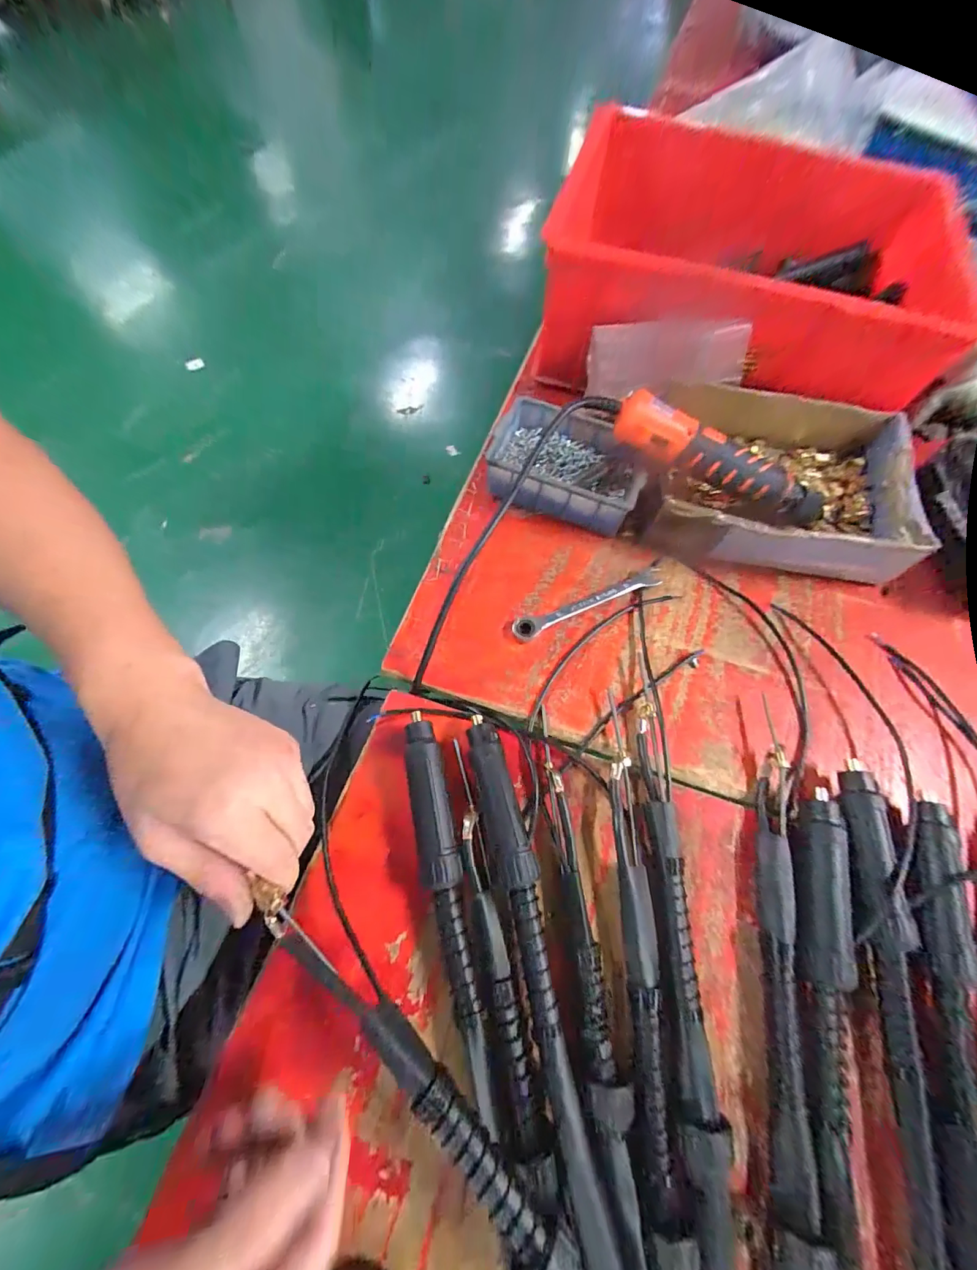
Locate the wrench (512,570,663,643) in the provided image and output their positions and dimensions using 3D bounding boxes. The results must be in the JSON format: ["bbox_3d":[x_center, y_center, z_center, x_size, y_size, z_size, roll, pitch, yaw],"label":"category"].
[{"bbox_3d":[0.091,-0.030,0.410,0.149,0.009,0.021,-23,68,-12],"label":"wrench"}]

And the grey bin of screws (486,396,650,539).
[{"bbox_3d":[0.078,-0.170,0.450,0.142,0.052,0.112,18,66,6],"label":"grey bin of screws"}]

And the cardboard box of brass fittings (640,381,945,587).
[{"bbox_3d":[0.282,-0.150,0.445,0.244,0.067,0.179,8,65,1],"label":"cardboard box of brass fittings"}]

